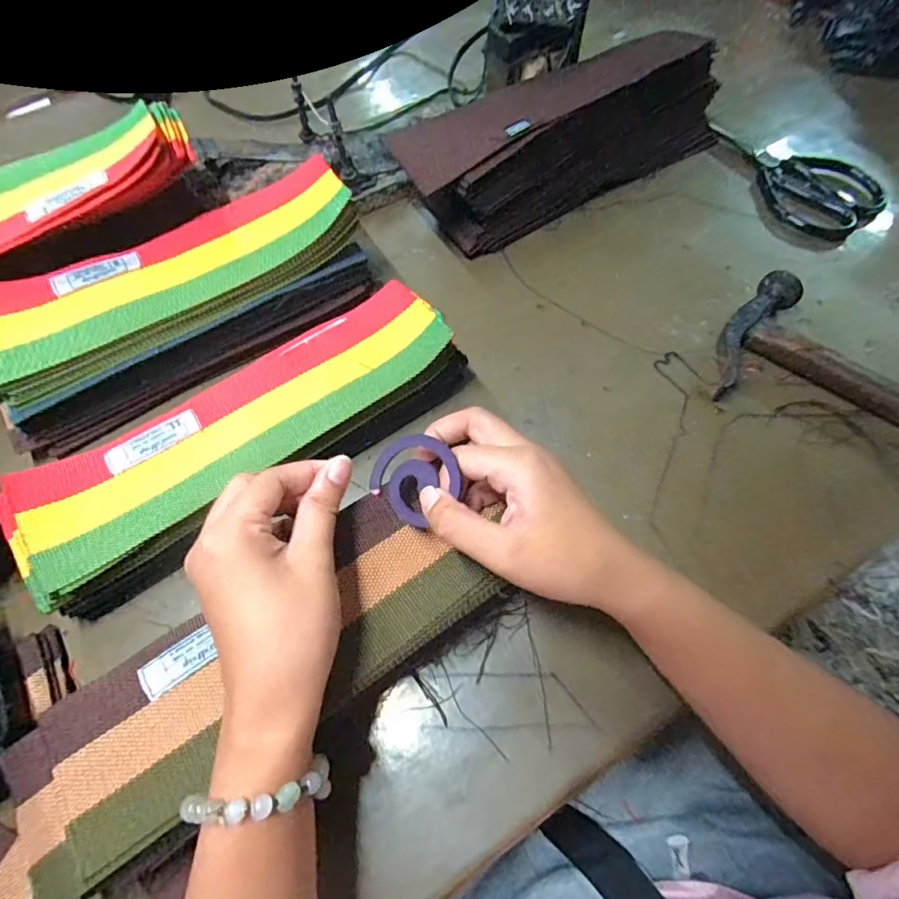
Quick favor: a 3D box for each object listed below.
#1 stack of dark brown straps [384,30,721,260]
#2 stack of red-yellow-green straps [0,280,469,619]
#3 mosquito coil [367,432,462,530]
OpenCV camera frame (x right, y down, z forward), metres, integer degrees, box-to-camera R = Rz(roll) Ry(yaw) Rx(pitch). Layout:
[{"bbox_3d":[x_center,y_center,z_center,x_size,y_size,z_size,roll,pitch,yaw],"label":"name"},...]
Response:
[{"bbox_3d":[0.113,-0.277,0.438,0.337,0.107,0.059,-31,67,-13],"label":"stack of dark brown straps"},{"bbox_3d":[-0.136,-0.010,0.344,0.307,0.056,0.101,-33,68,-14],"label":"stack of red-yellow-green straps"},{"bbox_3d":[-0.018,0.015,0.265,0.053,0.005,0.045,39,100,24],"label":"mosquito coil"}]

